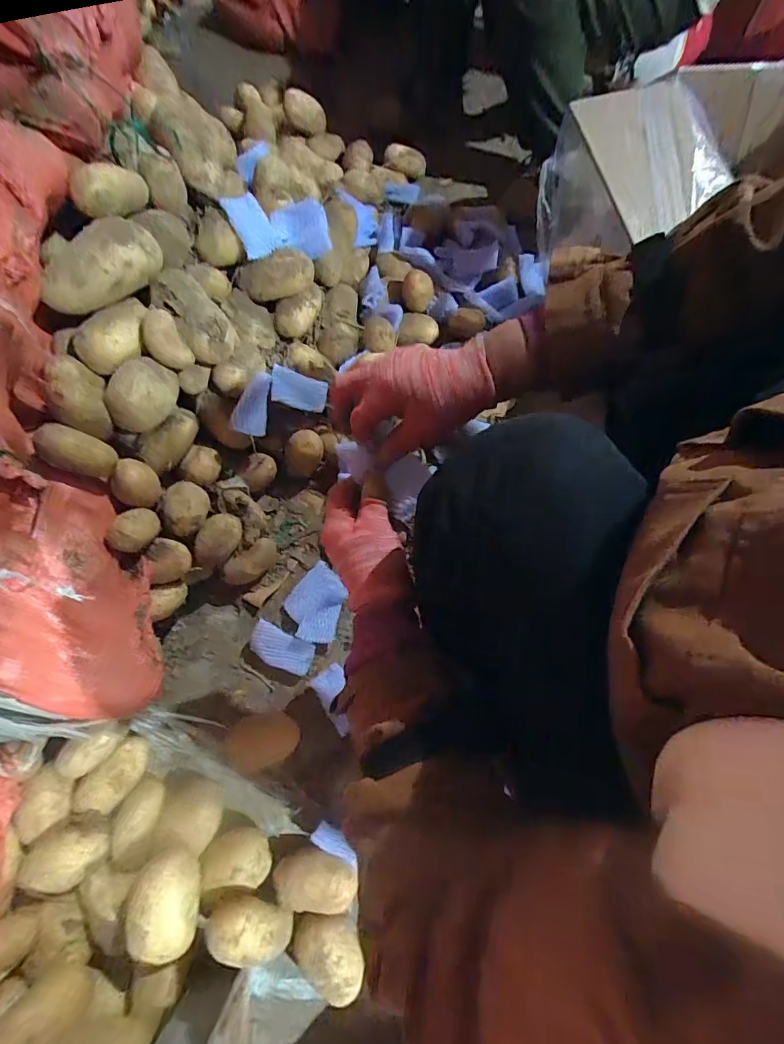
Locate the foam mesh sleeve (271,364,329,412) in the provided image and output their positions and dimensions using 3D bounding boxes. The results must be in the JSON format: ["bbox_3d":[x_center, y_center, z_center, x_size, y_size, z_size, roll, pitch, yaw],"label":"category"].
[{"bbox_3d":[-0.146,-0.208,0.729,0.087,0.015,0.053,10,99,-30],"label":"foam mesh sleeve"}]

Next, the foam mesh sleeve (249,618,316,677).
[{"bbox_3d":[-0.161,0.185,0.670,0.094,0.015,0.049,24,70,6],"label":"foam mesh sleeve"}]

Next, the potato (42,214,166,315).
[{"bbox_3d":[-0.355,-0.315,0.560,0.065,0.055,0.149,40,72,12],"label":"potato"}]

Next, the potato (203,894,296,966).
[{"bbox_3d":[-0.159,0.457,0.516,0.097,0.047,0.041,23,107,-17],"label":"potato"}]

